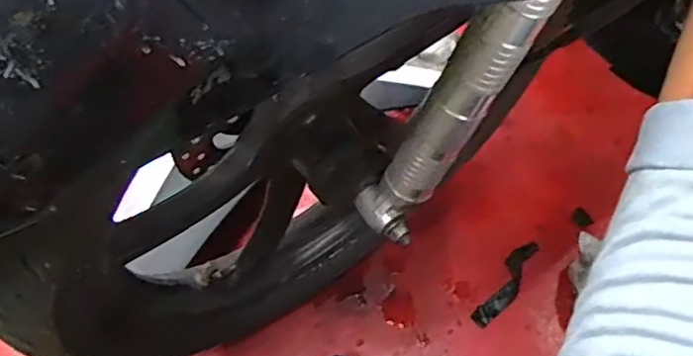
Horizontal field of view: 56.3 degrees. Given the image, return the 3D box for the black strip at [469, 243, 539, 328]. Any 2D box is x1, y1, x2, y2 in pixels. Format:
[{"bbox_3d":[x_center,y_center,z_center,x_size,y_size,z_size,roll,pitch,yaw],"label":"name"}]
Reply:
[{"bbox_3d":[0.164,0.108,0.659,0.027,0.009,0.101,32,71,14],"label":"black strip"}]

